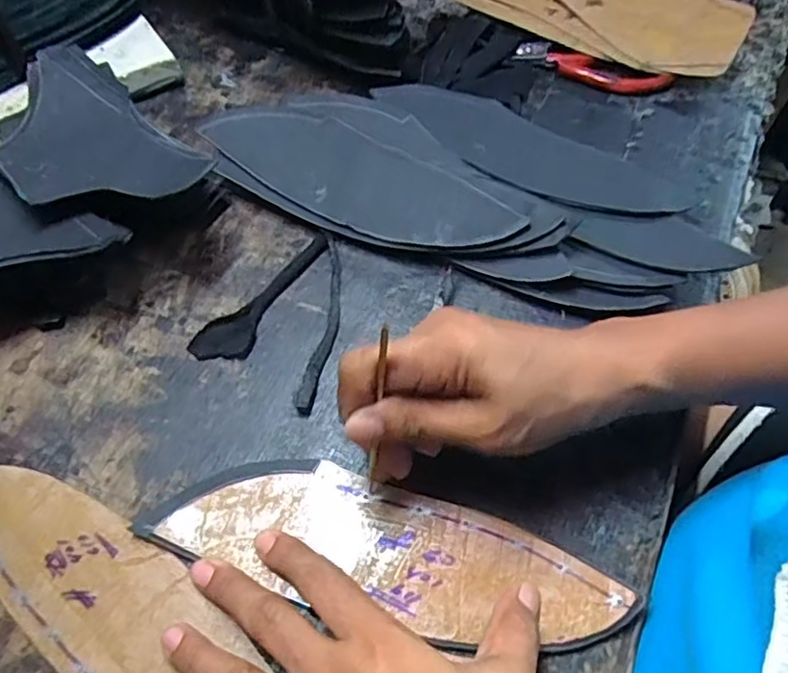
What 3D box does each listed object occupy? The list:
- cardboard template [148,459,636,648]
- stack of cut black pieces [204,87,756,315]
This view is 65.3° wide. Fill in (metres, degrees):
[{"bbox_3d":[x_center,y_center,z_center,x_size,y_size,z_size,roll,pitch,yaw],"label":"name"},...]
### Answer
[{"bbox_3d":[-0.003,0.098,0.287,0.207,0.004,0.059,11,59,9],"label":"cardboard template"},{"bbox_3d":[0.047,-0.108,0.401,0.307,0.033,0.143,19,60,14],"label":"stack of cut black pieces"}]

